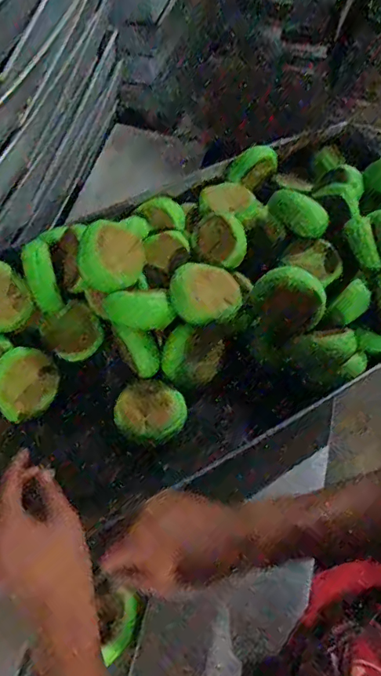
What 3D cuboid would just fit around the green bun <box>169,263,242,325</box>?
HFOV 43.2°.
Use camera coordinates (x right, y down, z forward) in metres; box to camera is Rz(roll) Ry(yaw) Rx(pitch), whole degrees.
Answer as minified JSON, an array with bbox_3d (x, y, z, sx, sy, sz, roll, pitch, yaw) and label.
[{"bbox_3d":[0.018,-0.053,0.592,0.084,0.032,0.075,-6,61,-6],"label":"green bun"}]

